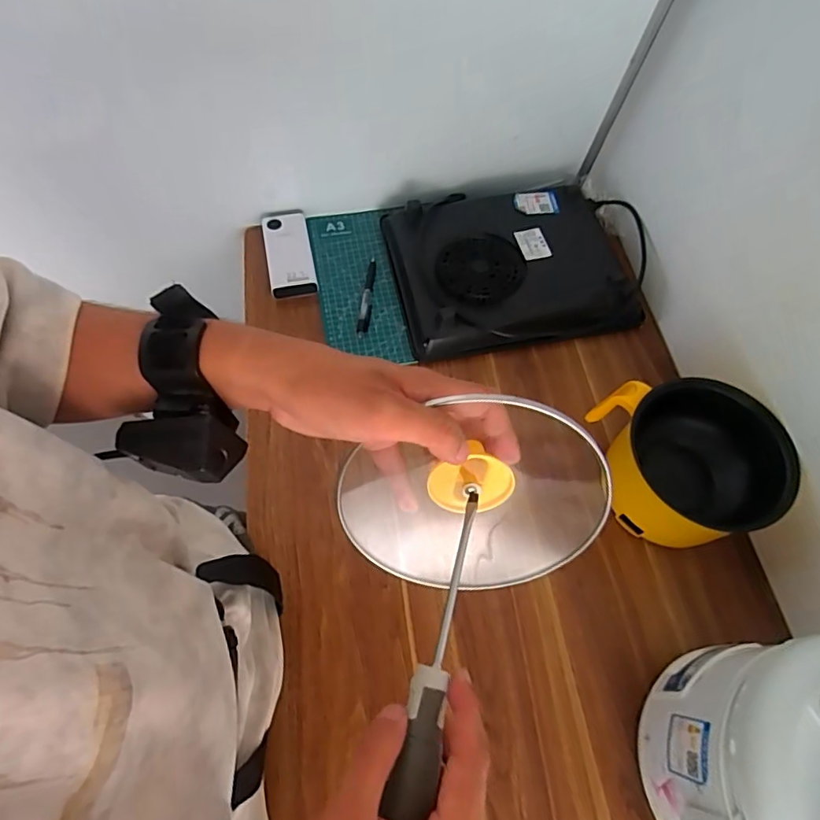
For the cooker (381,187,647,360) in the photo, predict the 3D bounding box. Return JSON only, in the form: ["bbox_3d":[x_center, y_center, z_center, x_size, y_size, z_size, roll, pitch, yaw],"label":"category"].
[{"bbox_3d":[0.170,-0.224,0.808,0.388,0.066,0.296,-9,64,-7],"label":"cooker"}]

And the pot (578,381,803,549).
[{"bbox_3d":[0.324,0.062,0.630,0.164,0.125,0.185,-6,63,-6],"label":"pot"}]

